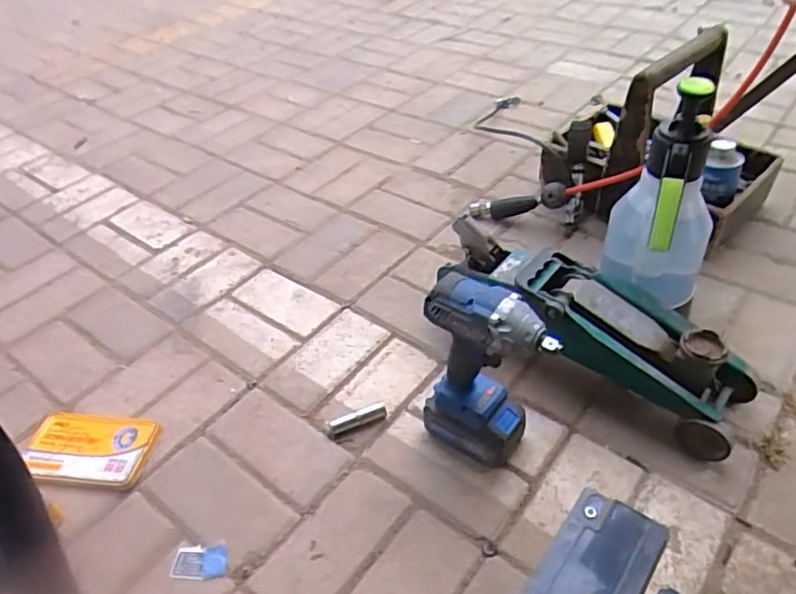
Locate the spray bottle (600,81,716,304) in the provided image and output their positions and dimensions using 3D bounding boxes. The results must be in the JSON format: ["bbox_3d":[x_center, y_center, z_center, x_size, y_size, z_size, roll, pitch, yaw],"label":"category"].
[{"bbox_3d":[0.342,-0.087,0.758,0.125,0.328,0.159,14,46,20],"label":"spray bottle"}]

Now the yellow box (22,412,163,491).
[{"bbox_3d":[-0.409,0.203,0.770,0.167,0.015,0.104,1,44,7],"label":"yellow box"}]

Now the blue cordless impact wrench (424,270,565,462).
[{"bbox_3d":[0.099,0.098,0.659,0.139,0.242,0.070,20,48,25],"label":"blue cordless impact wrench"}]

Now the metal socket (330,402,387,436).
[{"bbox_3d":[-0.054,0.162,0.775,0.077,0.015,0.019,-14,44,-9],"label":"metal socket"}]

